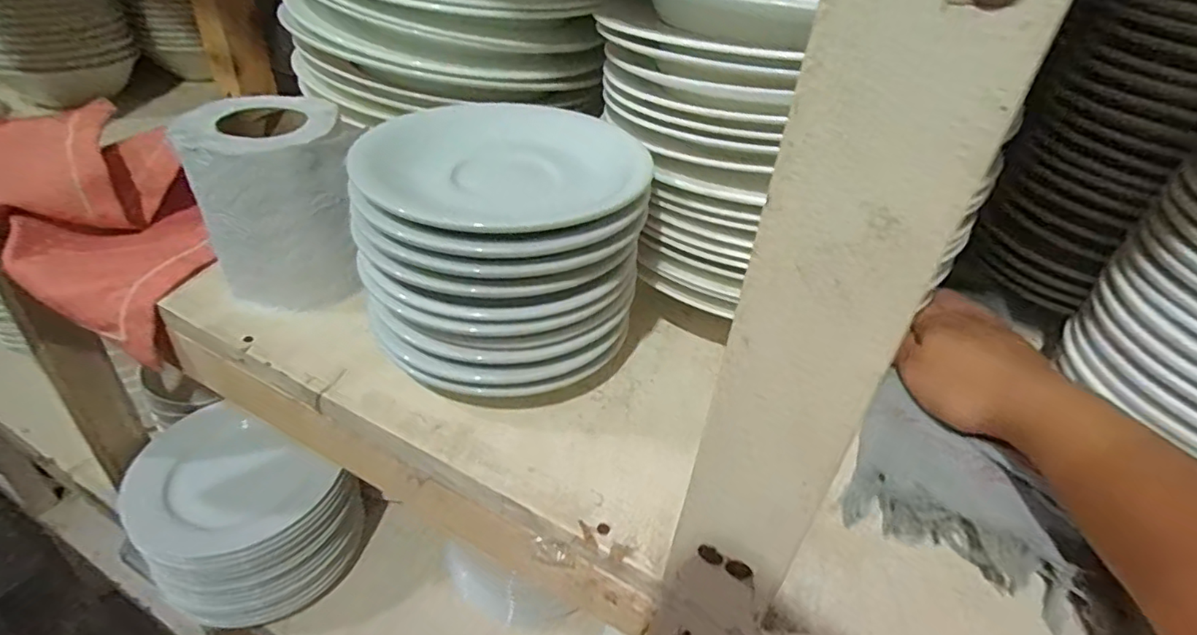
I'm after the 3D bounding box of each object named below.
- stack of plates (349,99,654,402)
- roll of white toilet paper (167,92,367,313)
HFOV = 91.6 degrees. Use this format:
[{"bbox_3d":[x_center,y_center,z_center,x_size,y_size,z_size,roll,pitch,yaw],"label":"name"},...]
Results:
[{"bbox_3d":[-0.049,-0.033,0.307,0.133,0.114,0.127,10,37,5],"label":"stack of plates"},{"bbox_3d":[-0.179,-0.065,0.340,0.077,0.101,0.074,4,37,-3],"label":"roll of white toilet paper"}]

